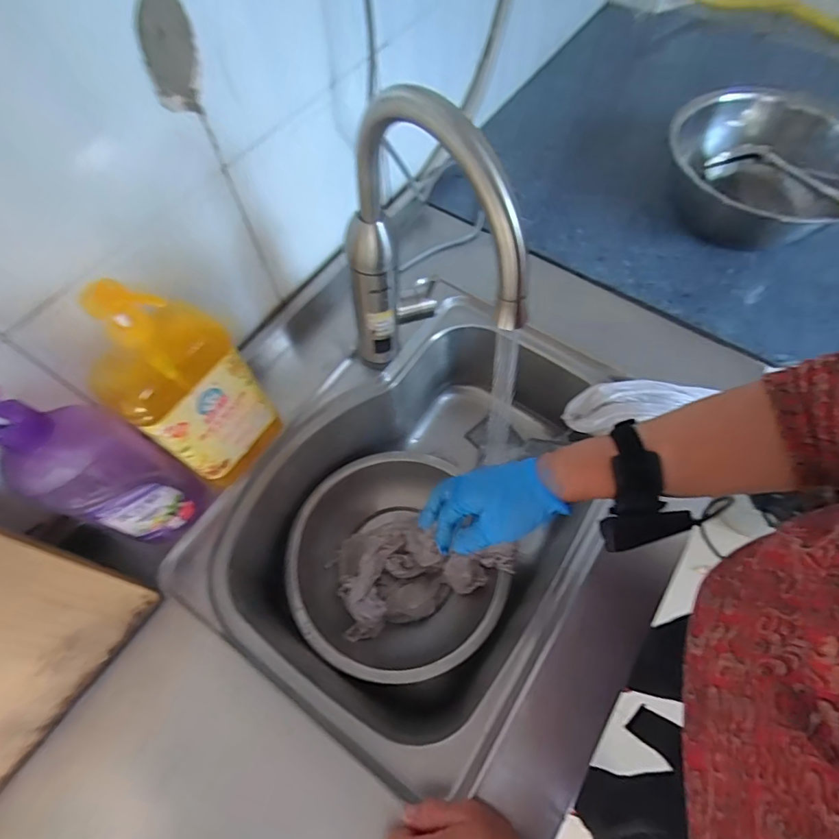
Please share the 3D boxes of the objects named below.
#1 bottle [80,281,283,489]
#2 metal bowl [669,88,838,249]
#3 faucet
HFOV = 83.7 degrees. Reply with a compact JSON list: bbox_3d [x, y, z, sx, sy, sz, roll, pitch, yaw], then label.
[{"bbox_3d":[-0.221,-0.020,0.474,0.065,0.265,0.115,39,71,18],"label":"bottle"},{"bbox_3d":[0.538,-0.398,0.740,0.289,0.113,0.285,0,64,1],"label":"metal bowl"},{"bbox_3d":[-0.002,-0.106,0.453,0.093,0.370,0.209,-20,65,-9],"label":"faucet"}]

